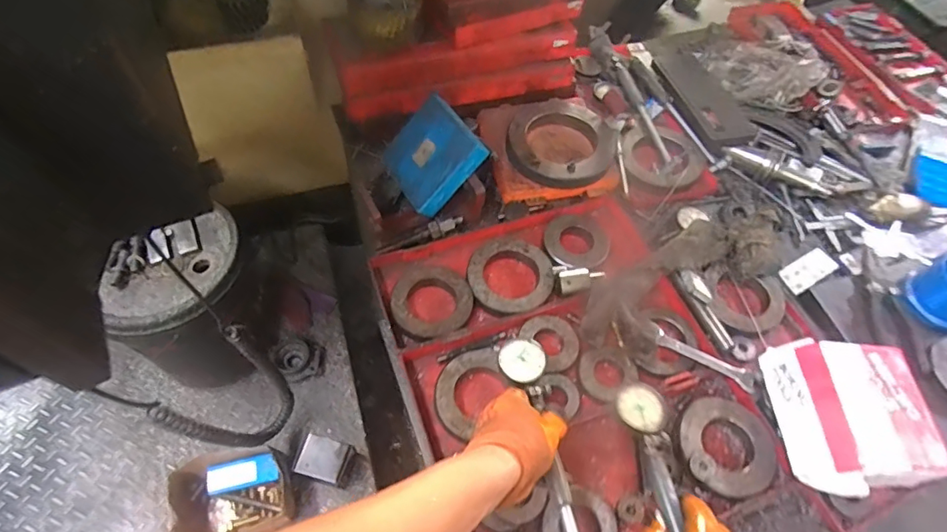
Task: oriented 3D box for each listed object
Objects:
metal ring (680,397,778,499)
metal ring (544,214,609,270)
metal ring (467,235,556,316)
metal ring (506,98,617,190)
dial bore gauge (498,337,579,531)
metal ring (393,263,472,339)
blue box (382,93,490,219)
[{"bbox_3d":[0.303,0.212,0.622,0.109,0.024,0.115,1,57,-2],"label":"metal ring"},{"bbox_3d":[0.149,-0.038,0.769,0.086,0.017,0.097,-25,62,-18],"label":"metal ring"},{"bbox_3d":[0.048,0.008,0.730,0.114,0.018,0.125,1,57,-2],"label":"metal ring"},{"bbox_3d":[0.141,-0.197,0.839,0.168,0.030,0.188,11,57,4],"label":"metal ring"},{"bbox_3d":[0.084,0.222,0.515,0.049,0.022,0.333,-8,58,-9],"label":"dial bore gauge"},{"bbox_3d":[-0.057,0.049,0.706,0.108,0.031,0.110,1,57,-2],"label":"metal ring"},{"bbox_3d":[-0.065,-0.164,0.761,0.131,0.030,0.138,-46,64,17],"label":"blue box"}]

